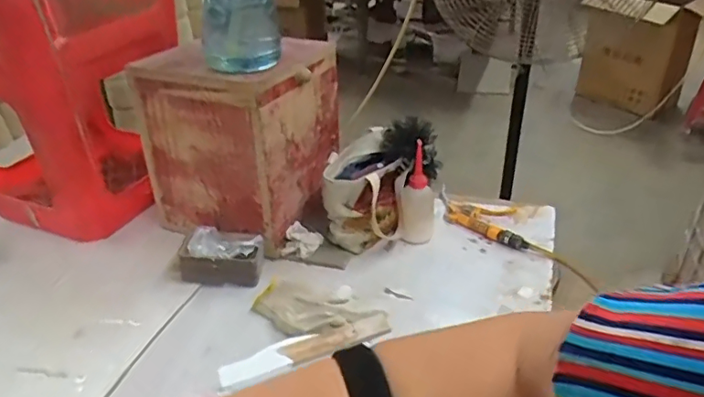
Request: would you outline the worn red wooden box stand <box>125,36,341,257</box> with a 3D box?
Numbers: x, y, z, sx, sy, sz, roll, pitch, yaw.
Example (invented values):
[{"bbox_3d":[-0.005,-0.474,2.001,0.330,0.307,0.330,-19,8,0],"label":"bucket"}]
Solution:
[{"bbox_3d":[-0.188,-0.116,0.975,0.253,0.298,0.268,15,38,25],"label":"worn red wooden box stand"}]

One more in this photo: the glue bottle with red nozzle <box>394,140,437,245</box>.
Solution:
[{"bbox_3d":[0.110,0.001,0.934,0.069,0.165,0.053,0,34,5],"label":"glue bottle with red nozzle"}]

